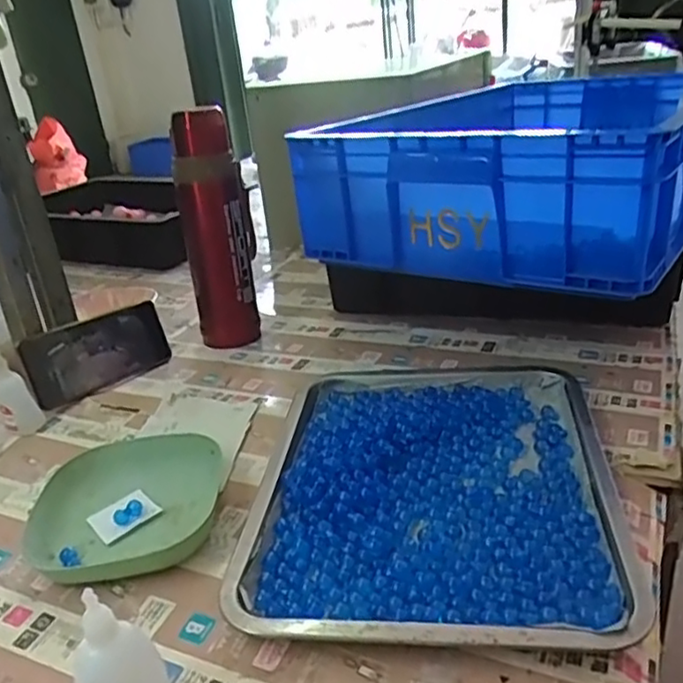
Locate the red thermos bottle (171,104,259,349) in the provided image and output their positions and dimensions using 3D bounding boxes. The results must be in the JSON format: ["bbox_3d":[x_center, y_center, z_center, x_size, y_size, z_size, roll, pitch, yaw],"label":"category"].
[{"bbox_3d":[-0.148,-0.129,0.783,0.082,0.272,0.063,-12,26,-12],"label":"red thermos bottle"}]

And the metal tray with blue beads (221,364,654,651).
[{"bbox_3d":[0.071,0.103,0.524,0.263,0.032,0.328,-2,26,10],"label":"metal tray with blue beads"}]

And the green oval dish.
[{"bbox_3d":[-0.170,0.128,0.526,0.148,0.033,0.135,-12,26,-12],"label":"green oval dish"}]

